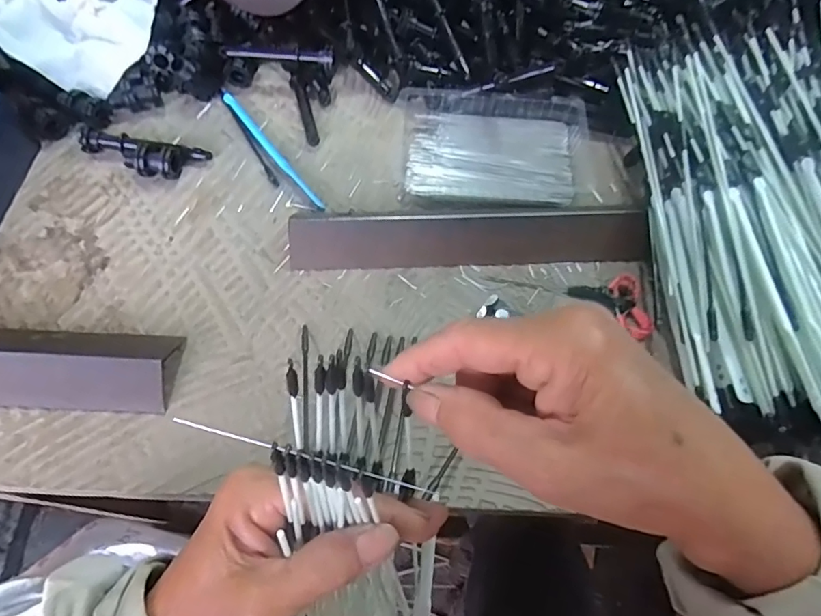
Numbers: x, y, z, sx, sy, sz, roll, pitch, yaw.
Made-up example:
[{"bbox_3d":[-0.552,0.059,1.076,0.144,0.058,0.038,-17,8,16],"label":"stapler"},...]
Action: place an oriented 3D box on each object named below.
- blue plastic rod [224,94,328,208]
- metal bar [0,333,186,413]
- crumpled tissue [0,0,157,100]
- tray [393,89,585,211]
[{"bbox_3d":[-0.107,-0.122,0.409,0.010,0.006,0.139,-34,70,-17],"label":"blue plastic rod"},{"bbox_3d":[-0.266,0.035,0.309,0.241,0.030,0.044,0,64,-2],"label":"metal bar"},{"bbox_3d":[-0.279,-0.250,0.418,0.148,0.069,0.131,35,68,14],"label":"crumpled tissue"},{"bbox_3d":[0.065,-0.125,0.408,0.141,0.023,0.107,3,64,-1],"label":"tray"}]

